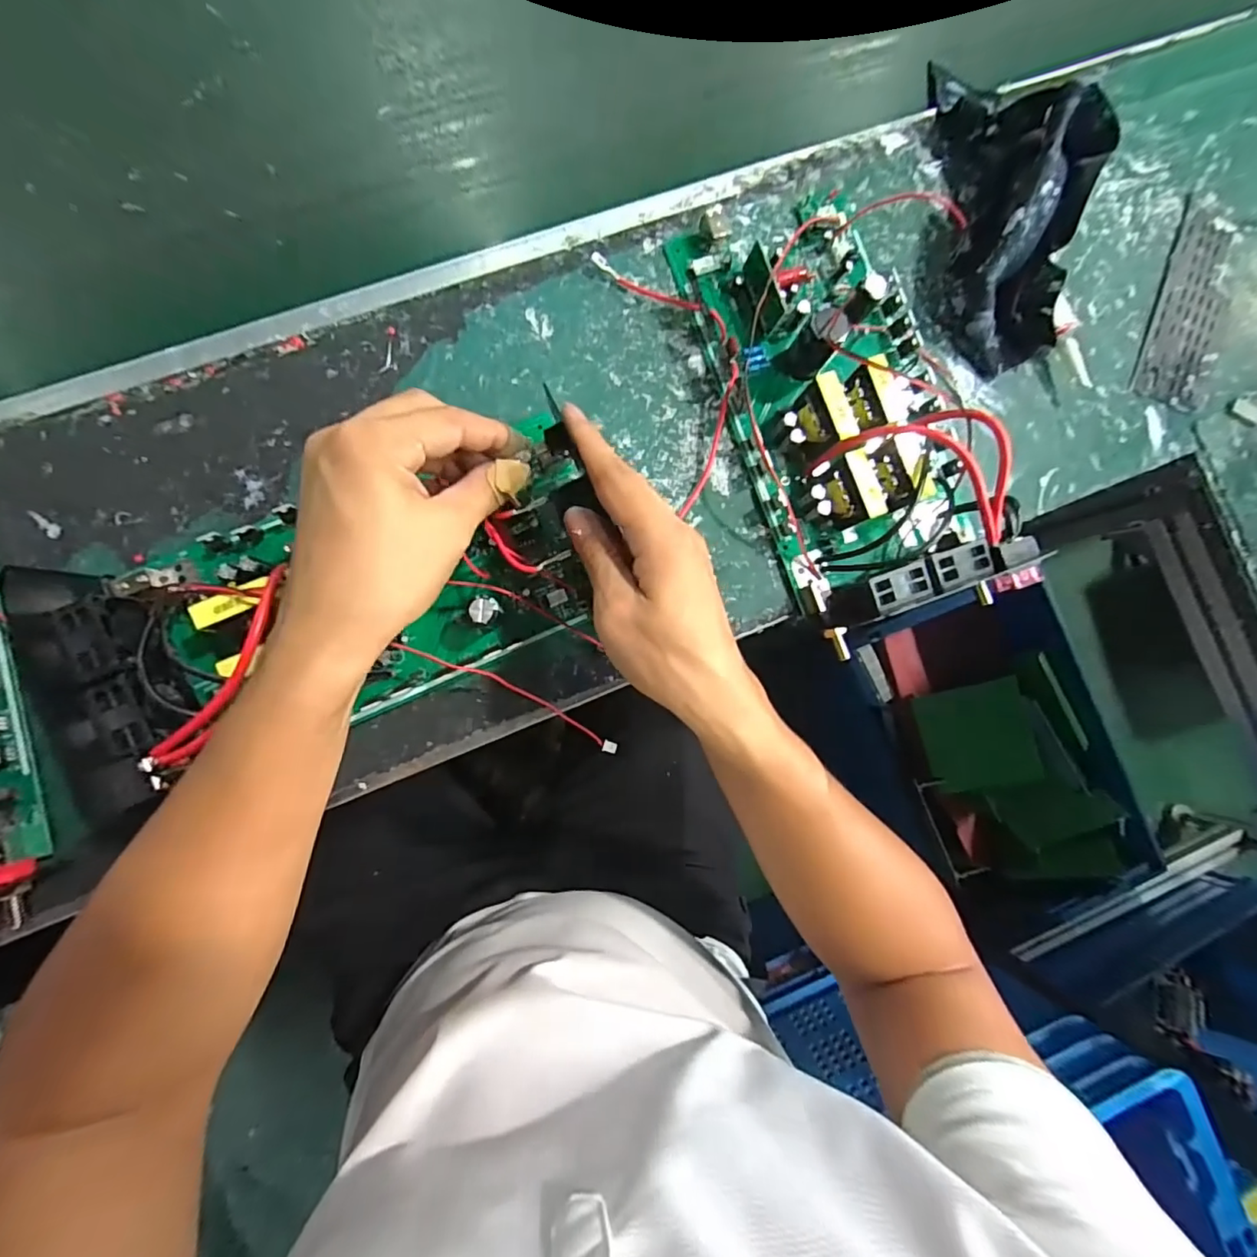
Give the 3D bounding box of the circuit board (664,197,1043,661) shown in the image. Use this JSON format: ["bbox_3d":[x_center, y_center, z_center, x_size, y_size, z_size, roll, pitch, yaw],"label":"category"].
[{"bbox_3d":[0.145,-0.142,0.334,0.156,0.058,0.283,-20,89,-5],"label":"circuit board"}]

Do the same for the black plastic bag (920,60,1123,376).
[{"bbox_3d":[0.242,-0.283,0.348,0.082,0.067,0.212,-1,87,-4],"label":"black plastic bag"}]

